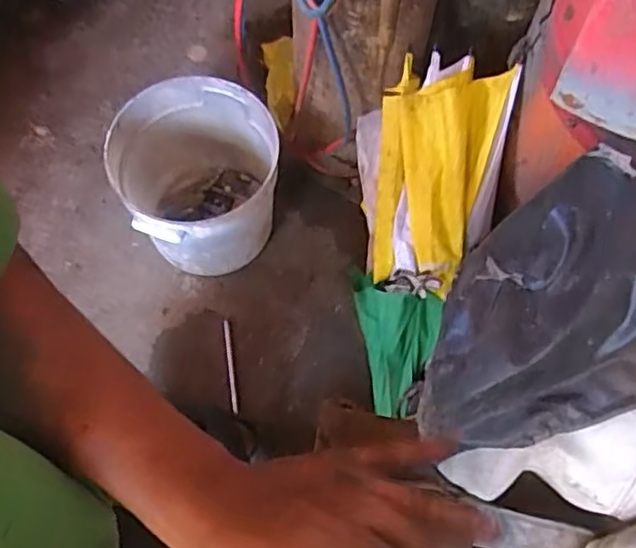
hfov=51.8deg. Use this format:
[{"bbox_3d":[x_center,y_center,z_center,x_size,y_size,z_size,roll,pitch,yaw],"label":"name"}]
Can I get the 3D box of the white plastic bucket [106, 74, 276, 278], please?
[{"bbox_3d":[-0.230,-0.178,1.350,0.311,0.291,0.319,-22,69,-9],"label":"white plastic bucket"}]

